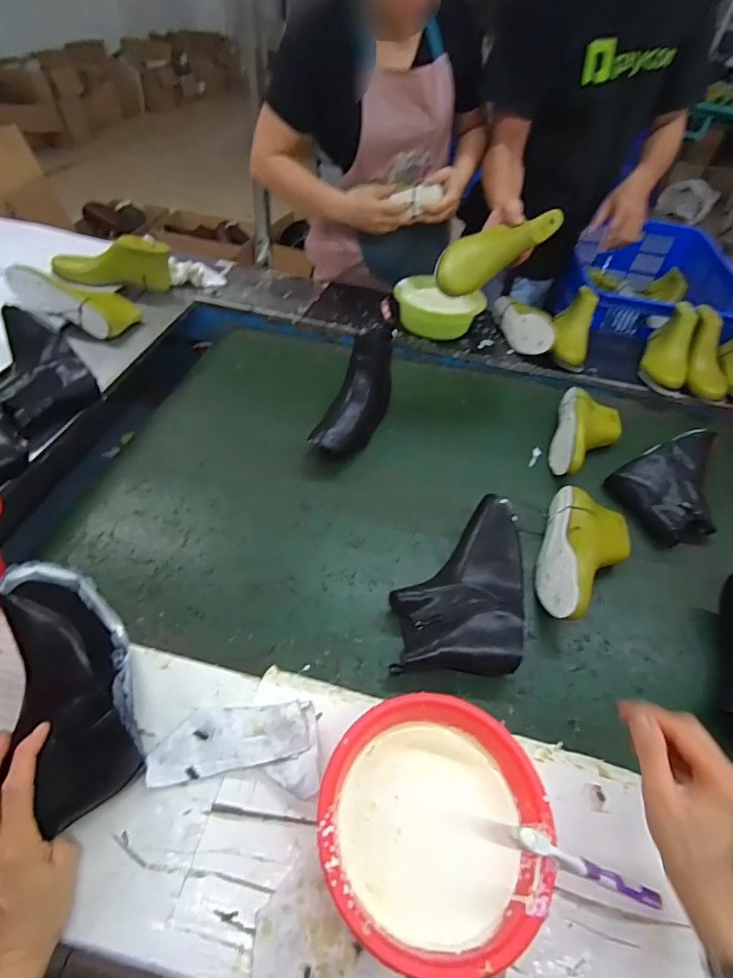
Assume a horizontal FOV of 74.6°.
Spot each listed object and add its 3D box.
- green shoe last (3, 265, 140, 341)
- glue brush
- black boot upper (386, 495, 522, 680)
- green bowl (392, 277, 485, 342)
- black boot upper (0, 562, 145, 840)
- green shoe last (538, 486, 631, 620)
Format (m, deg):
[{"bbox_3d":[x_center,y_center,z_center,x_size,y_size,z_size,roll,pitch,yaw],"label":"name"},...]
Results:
[{"bbox_3d":[-0.571,-0.373,0.934,0.211,0.085,0.143,26,51,16],"label":"green shoe last"},{"bbox_3d":[0.185,0.316,0.399,0.171,0.013,0.016,35,46,-16],"label":"glue brush"},{"bbox_3d":[0.123,0.123,0.640,0.160,0.059,0.260,13,48,6],"label":"black boot upper"},{"bbox_3d":[0.156,-0.395,1.060,0.192,0.058,0.154,15,48,8],"label":"green bowl"},{"bbox_3d":[-0.275,0.175,0.452,0.078,0.099,0.228,-18,65,-21],"label":"black boot upper"},{"bbox_3d":[0.303,0.096,0.668,0.111,0.078,0.224,20,49,13],"label":"green shoe last"}]

